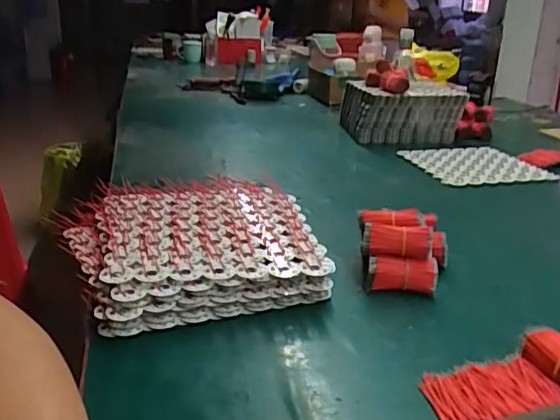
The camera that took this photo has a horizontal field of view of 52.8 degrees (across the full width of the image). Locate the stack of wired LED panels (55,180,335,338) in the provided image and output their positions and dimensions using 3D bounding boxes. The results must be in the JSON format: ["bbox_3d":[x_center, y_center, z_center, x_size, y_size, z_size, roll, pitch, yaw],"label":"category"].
[{"bbox_3d":[-0.100,0.032,0.637,0.261,0.045,0.284,-5,22,-20],"label":"stack of wired LED panels"}]

